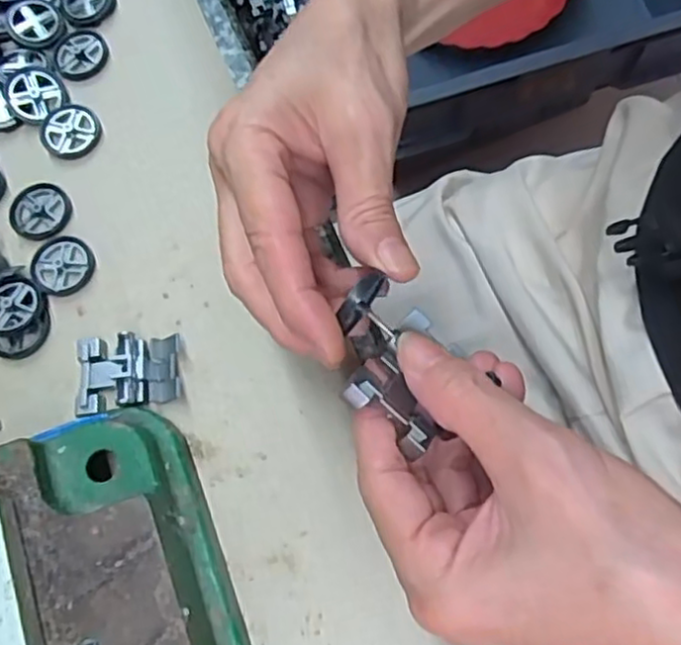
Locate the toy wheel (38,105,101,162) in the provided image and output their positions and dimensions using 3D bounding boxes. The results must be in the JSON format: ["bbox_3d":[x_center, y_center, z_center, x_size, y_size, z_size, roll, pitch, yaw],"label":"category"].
[{"bbox_3d":[-0.130,-0.092,0.331,0.027,0.005,0.027,-2,71,5],"label":"toy wheel"}]

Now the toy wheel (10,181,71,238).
[{"bbox_3d":[-0.139,-0.052,0.318,0.028,0.004,0.027,-2,71,5],"label":"toy wheel"}]

